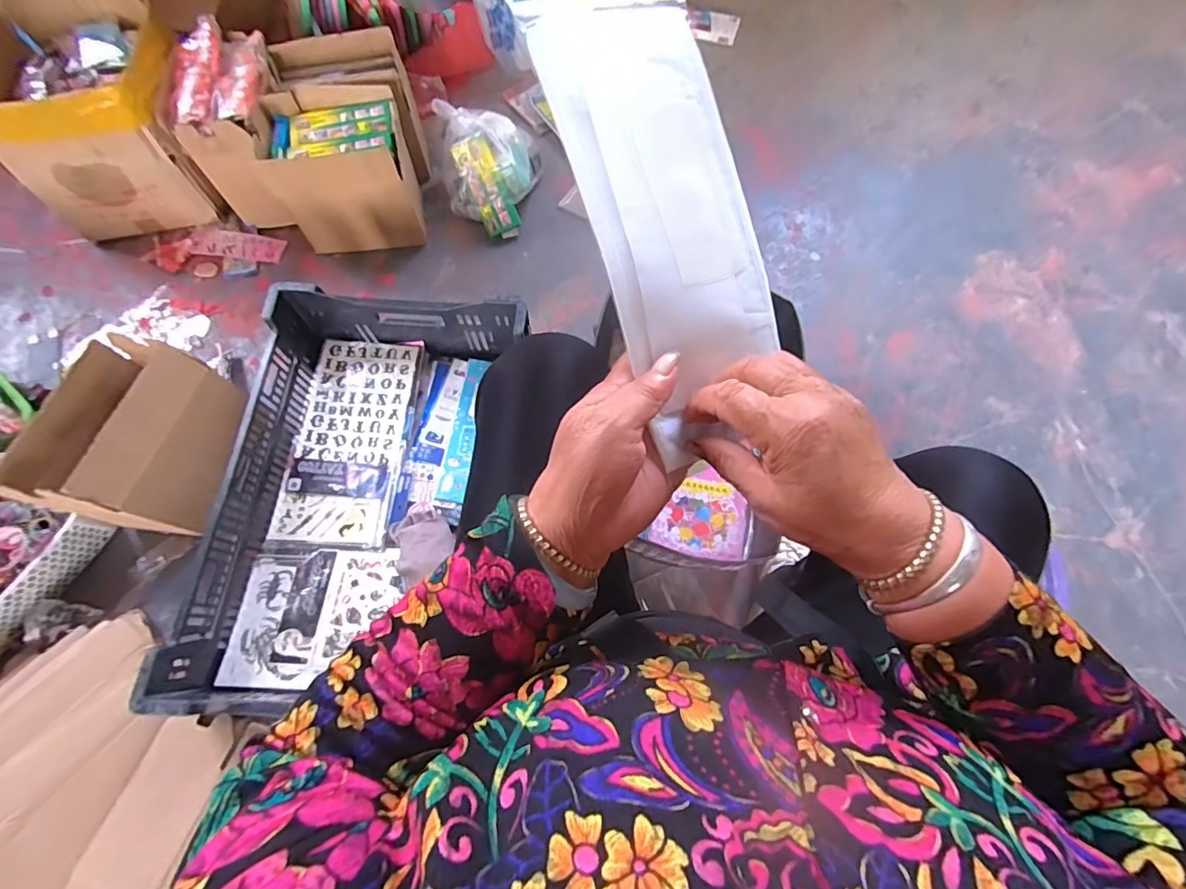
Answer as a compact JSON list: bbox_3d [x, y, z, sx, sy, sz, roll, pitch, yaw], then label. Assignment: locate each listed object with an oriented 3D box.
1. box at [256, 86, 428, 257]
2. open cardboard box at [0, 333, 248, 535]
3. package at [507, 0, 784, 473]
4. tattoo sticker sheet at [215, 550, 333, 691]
[{"bbox_3d":[-0.456,-0.510,0.961,0.233,0.208,0.186,-14,72,-3],"label":"box"},{"bbox_3d":[-0.650,-0.010,0.728,0.122,0.175,0.237,11,72,6],"label":"open cardboard box"},{"bbox_3d":[0.040,-0.141,0.286,0.106,0.026,0.279,-17,95,-9],"label":"package"},{"bbox_3d":[-0.442,0.245,0.717,0.117,0.007,0.178,2,63,-5],"label":"tattoo sticker sheet"}]

